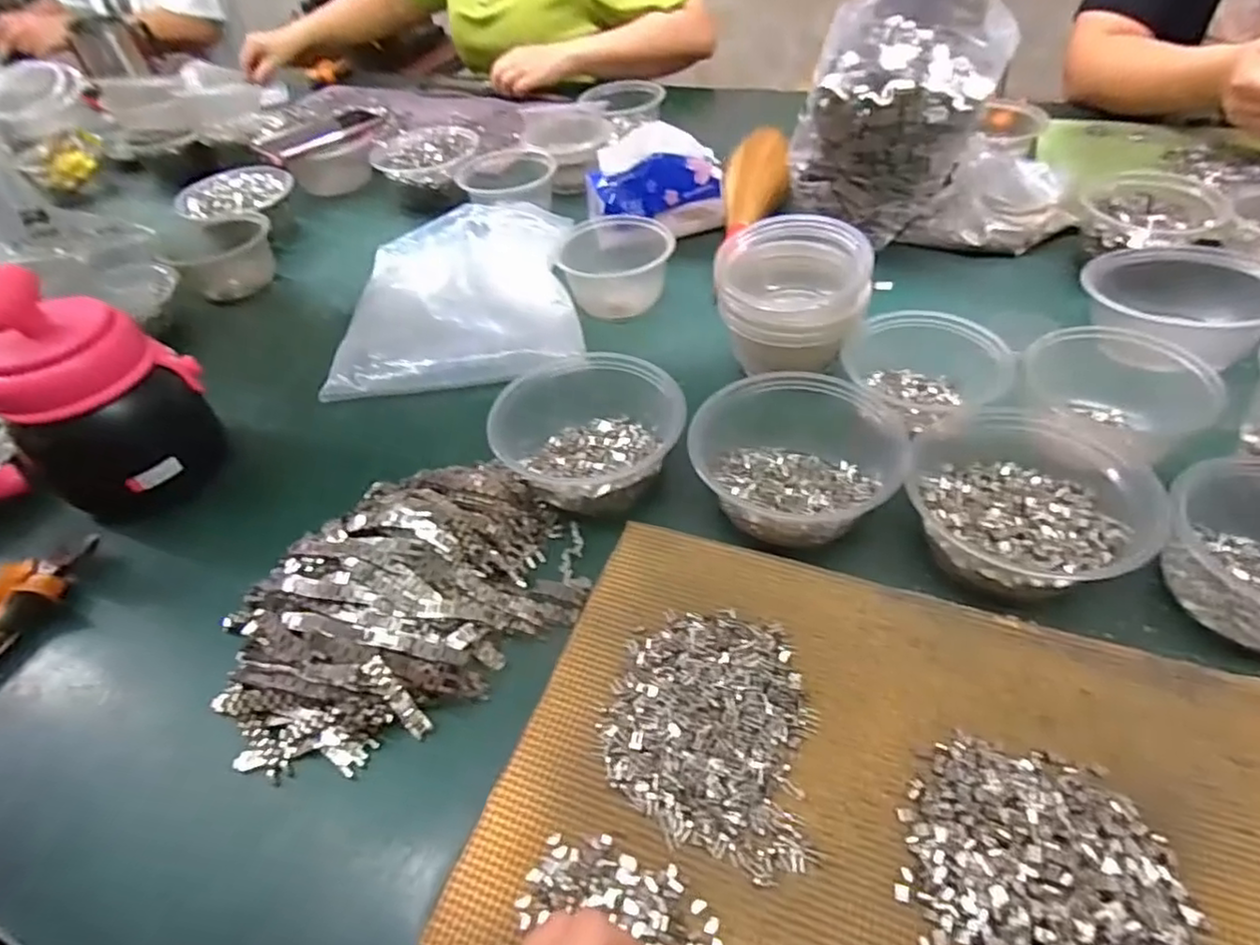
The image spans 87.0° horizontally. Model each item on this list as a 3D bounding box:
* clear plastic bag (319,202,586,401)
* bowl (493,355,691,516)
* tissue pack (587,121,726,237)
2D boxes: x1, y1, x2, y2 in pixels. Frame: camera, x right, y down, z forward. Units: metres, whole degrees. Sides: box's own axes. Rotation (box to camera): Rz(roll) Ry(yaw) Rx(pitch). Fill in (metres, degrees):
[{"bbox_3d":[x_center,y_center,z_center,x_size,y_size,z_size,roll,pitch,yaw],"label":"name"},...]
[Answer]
[{"bbox_3d":[-0.168,-0.188,0.664,0.229,0.033,0.264,-6,47,1],"label":"clear plastic bag"},{"bbox_3d":[-0.027,-0.035,0.489,0.127,0.053,0.112,12,50,17],"label":"bowl"},{"bbox_3d":[0.027,-0.315,0.719,0.149,0.106,0.059,-2,47,5],"label":"tissue pack"}]

